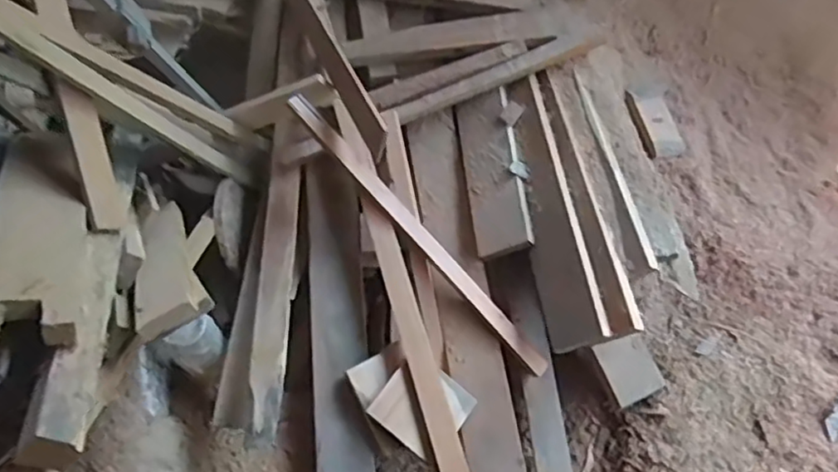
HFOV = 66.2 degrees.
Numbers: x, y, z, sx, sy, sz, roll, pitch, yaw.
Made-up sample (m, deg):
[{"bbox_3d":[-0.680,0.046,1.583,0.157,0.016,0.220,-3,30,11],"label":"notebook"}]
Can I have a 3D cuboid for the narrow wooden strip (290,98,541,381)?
[{"bbox_3d":[-0.007,-0.007,1.282,0.042,0.029,0.725,-41,86,-18],"label":"narrow wooden strip"}]

